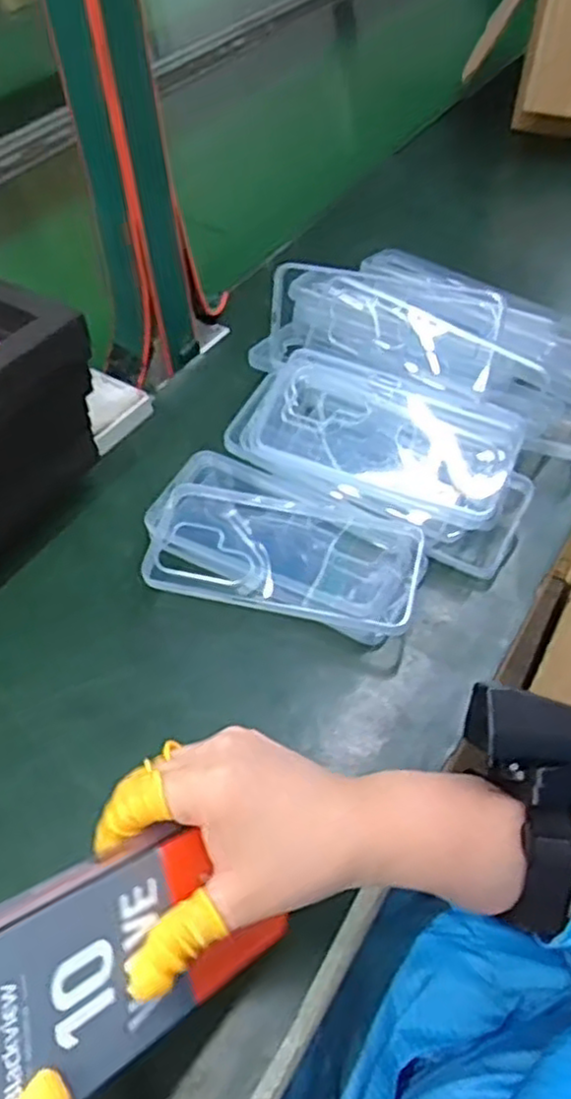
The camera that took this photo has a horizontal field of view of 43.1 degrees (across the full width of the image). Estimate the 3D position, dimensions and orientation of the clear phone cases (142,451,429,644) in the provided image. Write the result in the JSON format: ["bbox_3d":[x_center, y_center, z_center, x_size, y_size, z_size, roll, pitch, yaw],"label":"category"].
[{"bbox_3d":[-0.003,-0.001,0.488,0.187,0.033,0.110,15,53,15],"label":"clear phone cases"}]

